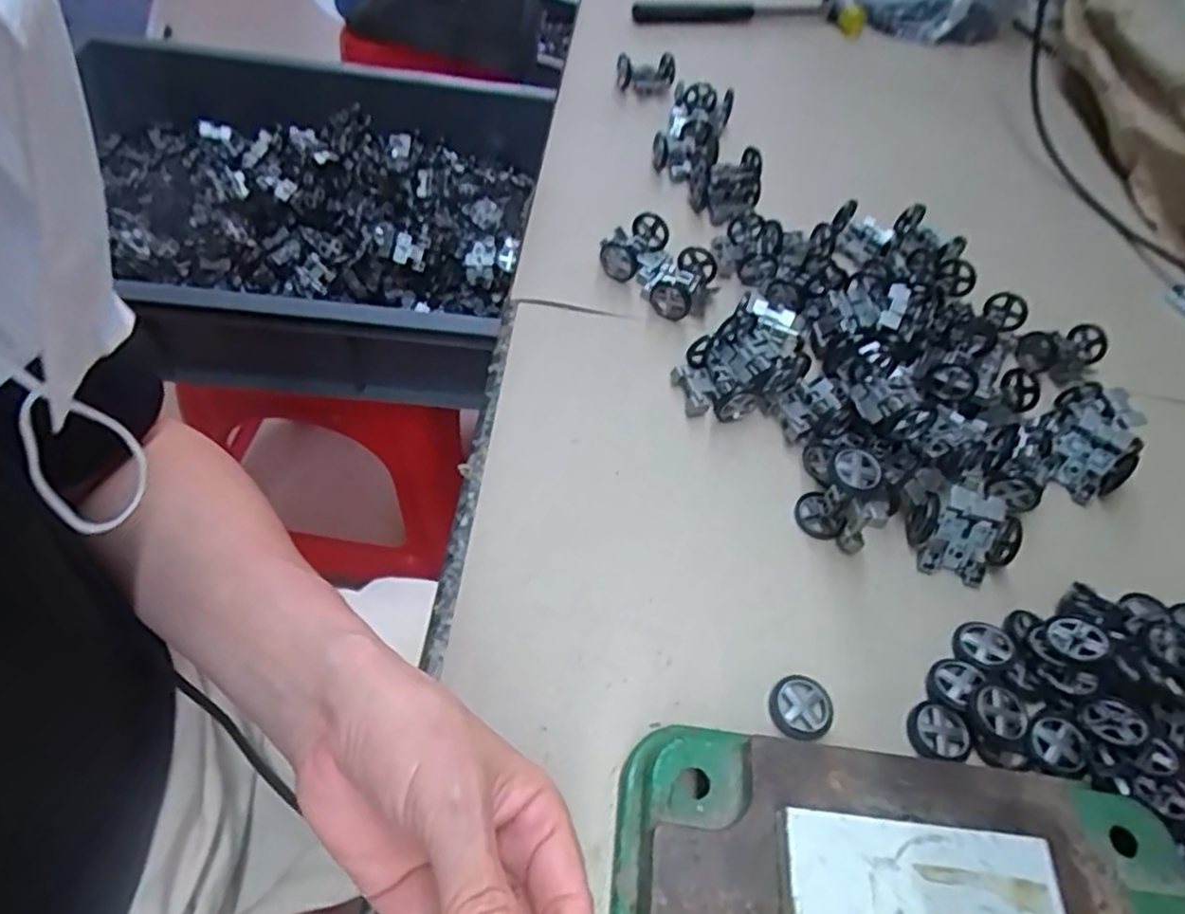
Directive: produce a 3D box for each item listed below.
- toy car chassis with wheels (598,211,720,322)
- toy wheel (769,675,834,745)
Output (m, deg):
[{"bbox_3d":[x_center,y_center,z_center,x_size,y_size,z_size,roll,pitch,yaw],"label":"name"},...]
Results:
[{"bbox_3d":[0.045,-0.130,0.468,0.075,0.033,0.052,36,58,17],"label":"toy car chassis with wheels"},{"bbox_3d":[0.094,0.112,0.313,0.028,0.005,0.027,4,54,-5],"label":"toy wheel"}]

